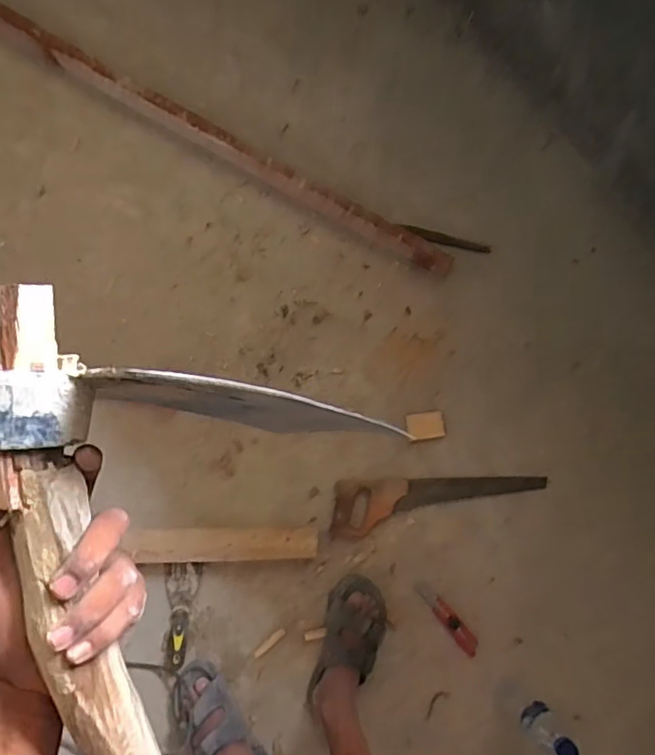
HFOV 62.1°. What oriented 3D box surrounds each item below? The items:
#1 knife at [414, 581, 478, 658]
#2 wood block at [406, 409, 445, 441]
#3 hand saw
[{"bbox_3d":[0.240,0.477,1.077,0.036,0.023,0.174,-38,89,-6],"label":"knife"},{"bbox_3d":[0.199,0.098,1.103,0.075,0.024,0.051,-8,86,-5],"label":"wood block"},{"bbox_3d":[0.223,0.252,1.083,0.425,0.024,0.112,-2,85,-5],"label":"hand saw"}]

